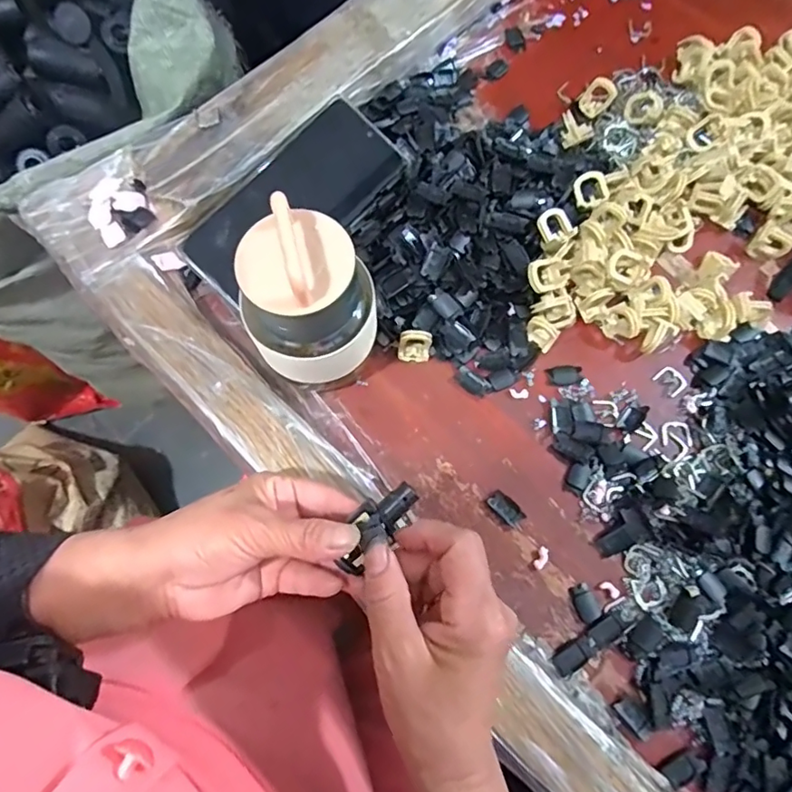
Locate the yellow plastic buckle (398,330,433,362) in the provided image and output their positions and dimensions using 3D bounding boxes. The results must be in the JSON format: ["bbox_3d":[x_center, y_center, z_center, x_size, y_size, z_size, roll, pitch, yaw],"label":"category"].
[{"bbox_3d":[0.013,-0.033,0.358,0.022,0.023,0.014,2,73,2],"label":"yellow plastic buckle"}]

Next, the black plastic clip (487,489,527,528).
[{"bbox_3d":[0.070,0.071,0.338,0.013,0.006,0.024,-44,77,-11],"label":"black plastic clip"}]

